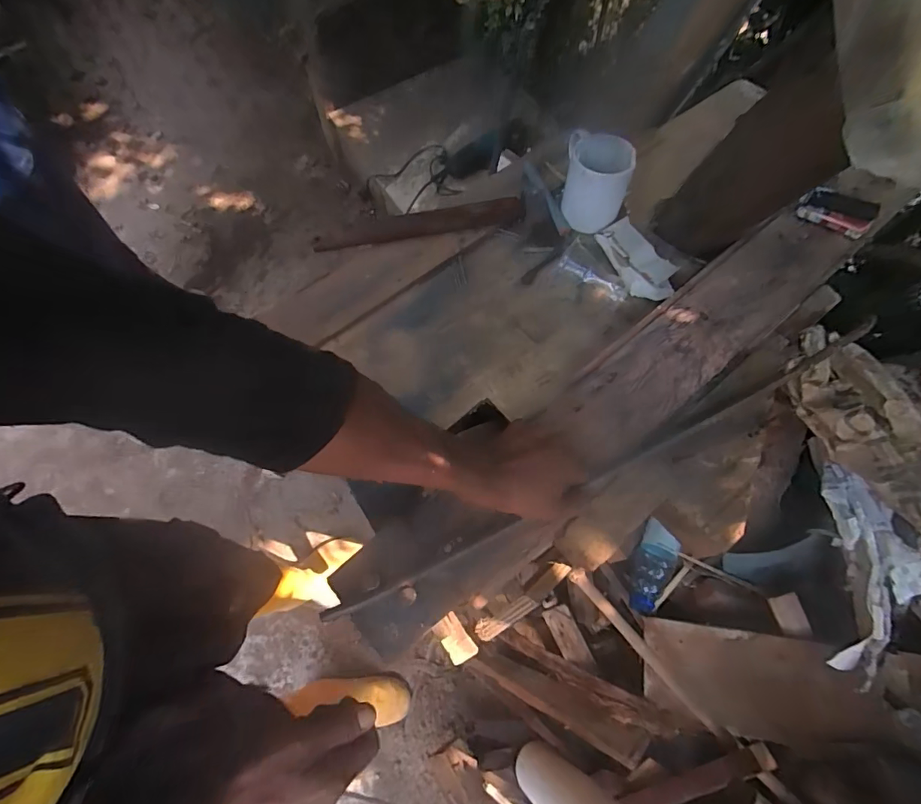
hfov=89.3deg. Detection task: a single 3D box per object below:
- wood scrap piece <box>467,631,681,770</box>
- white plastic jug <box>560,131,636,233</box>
[{"bbox_3d":[0.171,0.528,0.872,0.423,0.047,0.110,-3,63,46],"label":"wood scrap piece"},{"bbox_3d":[0.184,-0.303,0.638,0.082,0.103,0.085,12,70,5],"label":"white plastic jug"}]

